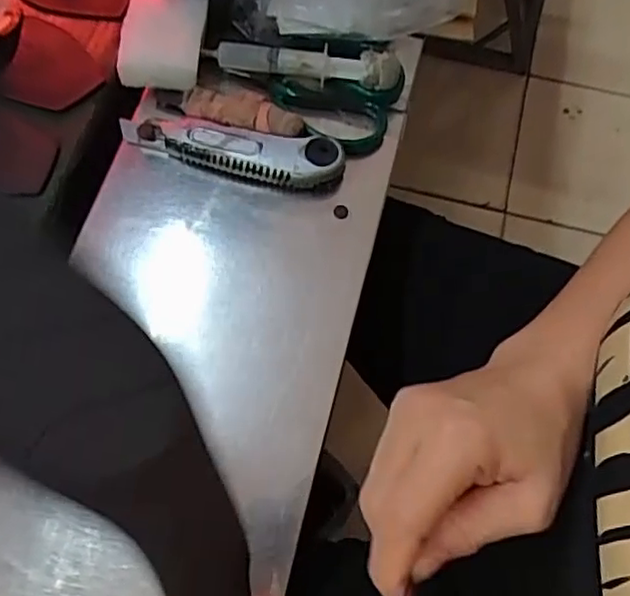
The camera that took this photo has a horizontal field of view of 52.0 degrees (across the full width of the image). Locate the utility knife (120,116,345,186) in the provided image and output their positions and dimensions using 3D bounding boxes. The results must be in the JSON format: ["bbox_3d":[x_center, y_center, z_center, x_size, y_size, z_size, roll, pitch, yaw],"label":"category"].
[{"bbox_3d":[-0.060,-0.104,0.456,0.156,0.026,0.034,12,66,3],"label":"utility knife"}]

